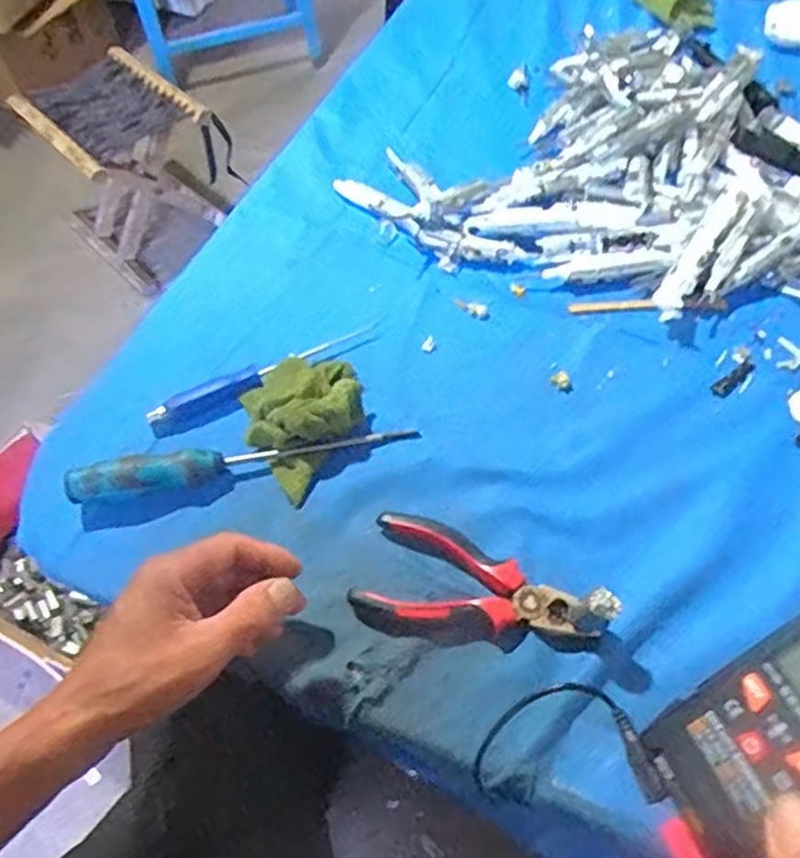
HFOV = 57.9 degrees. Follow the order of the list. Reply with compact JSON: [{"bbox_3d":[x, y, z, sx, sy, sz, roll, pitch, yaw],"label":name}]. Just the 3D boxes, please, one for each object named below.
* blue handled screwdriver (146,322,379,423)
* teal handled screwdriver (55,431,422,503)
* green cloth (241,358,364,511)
[{"bbox_3d":[-0.106,-0.047,0.575,0.190,0.015,0.022,-27,59,-13],"label":"blue handled screwdriver"},{"bbox_3d":[-0.112,0.022,0.524,0.245,0.031,0.024,-12,57,-3],"label":"teal handled screwdriver"},{"bbox_3d":[-0.069,-0.017,0.542,0.100,0.043,0.103,-35,61,-17],"label":"green cloth"}]

